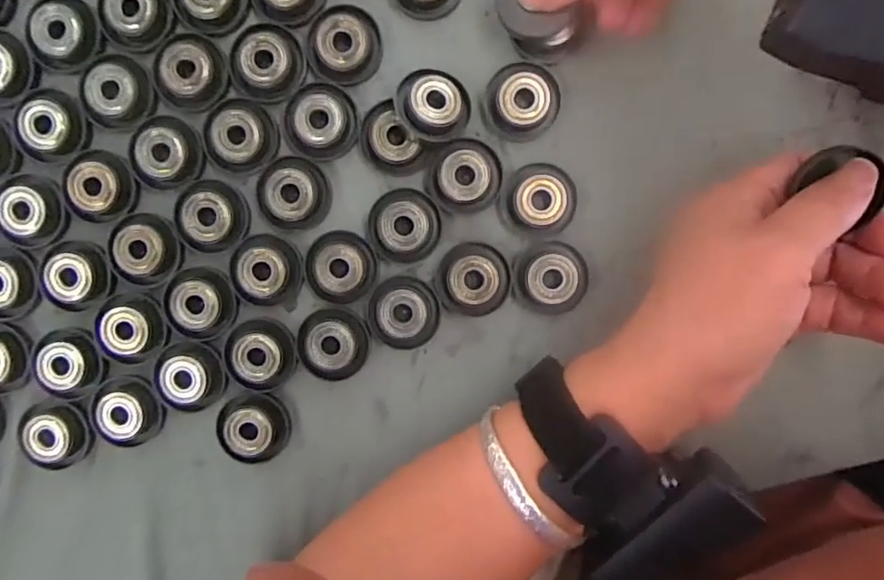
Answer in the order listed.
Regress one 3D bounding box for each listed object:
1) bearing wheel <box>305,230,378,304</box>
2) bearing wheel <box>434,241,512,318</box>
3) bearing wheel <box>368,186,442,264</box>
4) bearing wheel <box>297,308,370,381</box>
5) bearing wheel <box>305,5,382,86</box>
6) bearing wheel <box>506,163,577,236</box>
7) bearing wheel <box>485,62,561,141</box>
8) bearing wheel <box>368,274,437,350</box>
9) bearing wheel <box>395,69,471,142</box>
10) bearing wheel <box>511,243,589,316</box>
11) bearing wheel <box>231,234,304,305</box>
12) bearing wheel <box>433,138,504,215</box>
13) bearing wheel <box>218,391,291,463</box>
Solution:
[{"bbox_3d":[-0.045,-0.010,0.253,0.031,0.007,0.030,0,95,2],"label":"bearing wheel"},{"bbox_3d":[0.014,-0.005,0.253,0.031,0.008,0.031,0,95,2],"label":"bearing wheel"},{"bbox_3d":[-0.017,-0.028,0.252,0.031,0.008,0.032,0,95,2],"label":"bearing wheel"},{"bbox_3d":[-0.049,0.024,0.258,0.032,0.009,0.031,0,95,2],"label":"bearing wheel"},{"bbox_3d":[-0.043,-0.105,0.246,0.031,0.008,0.031,0,95,2],"label":"bearing wheel"},{"bbox_3d":[0.043,-0.039,0.249,0.029,0.009,0.030,0,95,2],"label":"bearing wheel"},{"bbox_3d":[0.035,-0.081,0.246,0.031,0.010,0.031,0,95,2],"label":"bearing wheel"},{"bbox_3d":[-0.017,0.011,0.255,0.029,0.008,0.032,-3,95,3],"label":"bearing wheel"},{"bbox_3d":[-0.004,-0.078,0.244,0.031,0.009,0.031,-4,102,-19],"label":"bearing wheel"},{"bbox_3d":[0.048,-0.005,0.252,0.032,0.007,0.031,0,95,2],"label":"bearing wheel"},{"bbox_3d":[-0.079,-0.009,0.254,0.031,0.007,0.030,0,95,2],"label":"bearing wheel"},{"bbox_3d":[0.011,-0.050,0.250,0.029,0.007,0.031,0,95,2],"label":"bearing wheel"},{"bbox_3d":[-0.086,0.062,0.260,0.031,0.013,0.030,0,95,2],"label":"bearing wheel"}]

